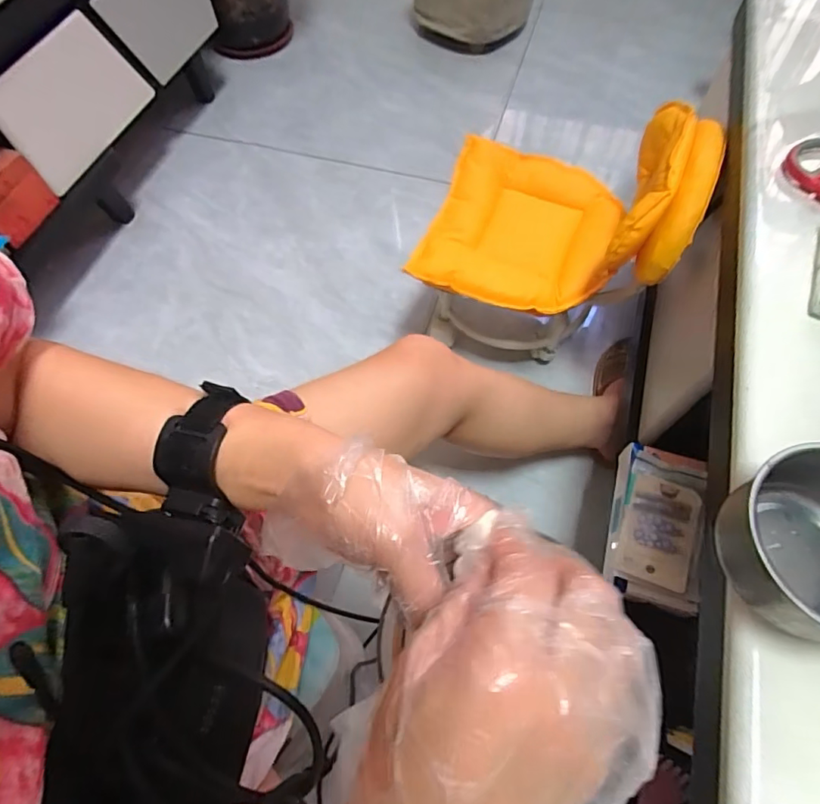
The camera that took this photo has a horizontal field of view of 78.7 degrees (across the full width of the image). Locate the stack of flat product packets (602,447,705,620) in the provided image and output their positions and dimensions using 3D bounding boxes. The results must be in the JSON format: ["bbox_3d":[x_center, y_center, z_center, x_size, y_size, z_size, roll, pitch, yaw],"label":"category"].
[{"bbox_3d":[0.279,0.141,0.582,0.086,0.050,0.180,15,65,9],"label":"stack of flat product packets"}]

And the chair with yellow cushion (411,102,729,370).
[{"bbox_3d":[0.205,-0.242,0.786,0.344,0.392,0.290,20,66,12],"label":"chair with yellow cushion"}]

